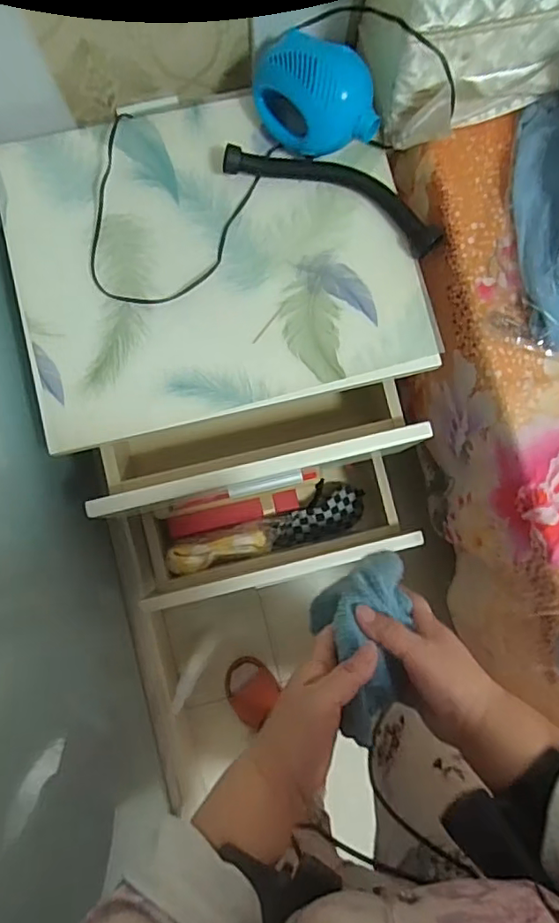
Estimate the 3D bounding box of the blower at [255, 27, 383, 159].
[{"bbox_3d":[0.042,-0.440,0.701,0.159,0.103,0.104,16,84,-1],"label":"blower"}]

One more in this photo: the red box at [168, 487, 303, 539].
[{"bbox_3d":[-0.078,0.090,0.981,0.221,0.041,0.038,-14,85,9],"label":"red box"}]

